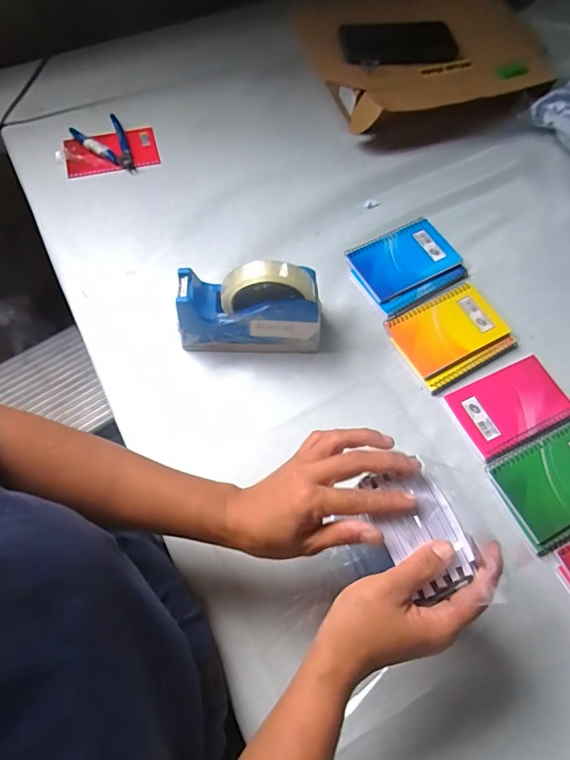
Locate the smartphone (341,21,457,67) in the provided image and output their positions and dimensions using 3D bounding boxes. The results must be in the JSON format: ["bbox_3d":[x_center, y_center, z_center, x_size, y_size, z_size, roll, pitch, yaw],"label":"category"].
[{"bbox_3d":[0.172,-0.508,0.685,0.170,0.010,0.095,-5,66,-3],"label":"smartphone"}]

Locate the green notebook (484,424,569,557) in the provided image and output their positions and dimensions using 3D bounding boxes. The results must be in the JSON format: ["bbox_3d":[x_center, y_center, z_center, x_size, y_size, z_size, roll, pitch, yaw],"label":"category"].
[{"bbox_3d":[0.290,0.107,0.476,0.135,0.009,0.095,-23,68,-11],"label":"green notebook"}]

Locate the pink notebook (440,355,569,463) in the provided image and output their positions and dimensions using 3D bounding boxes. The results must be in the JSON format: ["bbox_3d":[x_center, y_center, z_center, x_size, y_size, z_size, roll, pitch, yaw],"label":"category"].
[{"bbox_3d":[0.256,0.030,0.513,0.129,0.006,0.085,-22,68,-10],"label":"pink notebook"}]

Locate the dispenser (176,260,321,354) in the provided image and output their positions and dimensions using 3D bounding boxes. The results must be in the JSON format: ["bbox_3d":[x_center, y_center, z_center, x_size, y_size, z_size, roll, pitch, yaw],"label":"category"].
[{"bbox_3d":[-0.039,-0.081,0.496,0.152,0.119,0.052,0,66,-1],"label":"dispenser"}]

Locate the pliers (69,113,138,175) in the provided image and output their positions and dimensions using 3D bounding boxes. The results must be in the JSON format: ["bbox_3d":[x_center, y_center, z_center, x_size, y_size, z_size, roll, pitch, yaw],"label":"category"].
[{"bbox_3d":[-0.258,-0.336,0.658,0.068,0.020,0.103,-27,69,-12],"label":"pliers"}]

